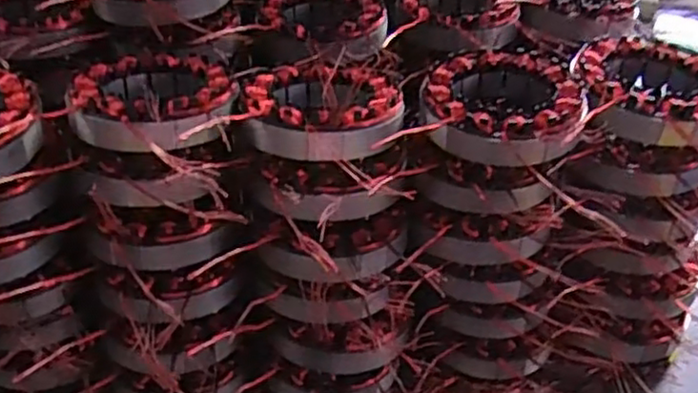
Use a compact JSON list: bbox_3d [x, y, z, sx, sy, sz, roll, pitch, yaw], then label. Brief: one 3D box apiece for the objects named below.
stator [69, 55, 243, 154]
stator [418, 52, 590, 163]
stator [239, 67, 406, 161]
[{"bbox_3d":[-0.101,-0.050,0.367,0.081,0.026,0.092,3,35,-2],"label":"stator"},{"bbox_3d":[0.084,-0.049,0.383,0.085,0.030,0.085,14,36,14],"label":"stator"},{"bbox_3d":[-0.014,-0.048,0.374,0.079,0.024,0.084,1,35,-5],"label":"stator"}]

